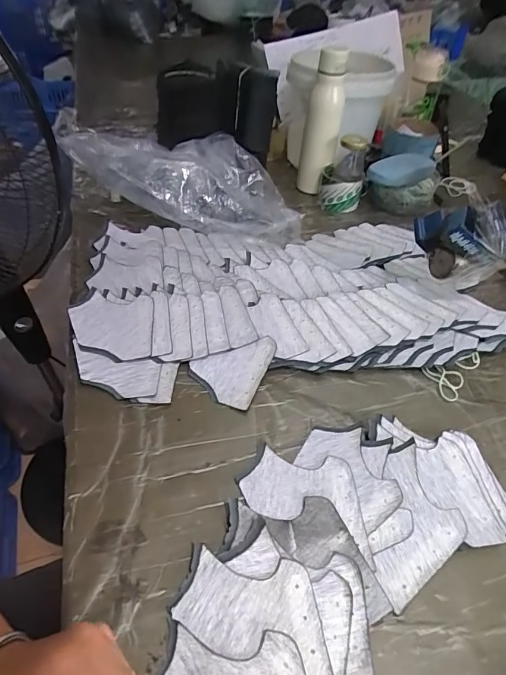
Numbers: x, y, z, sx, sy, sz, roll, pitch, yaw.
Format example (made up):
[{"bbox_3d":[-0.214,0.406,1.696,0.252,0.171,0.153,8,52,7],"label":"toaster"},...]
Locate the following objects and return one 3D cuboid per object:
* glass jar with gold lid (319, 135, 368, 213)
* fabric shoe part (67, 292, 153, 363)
[{"bbox_3d":[0.170,-0.312,0.780,0.079,0.122,0.085,10,44,6],"label":"glass jar with gold lid"},{"bbox_3d":[-0.177,-0.017,0.520,0.101,0.012,0.115,-4,44,-9],"label":"fabric shoe part"}]

